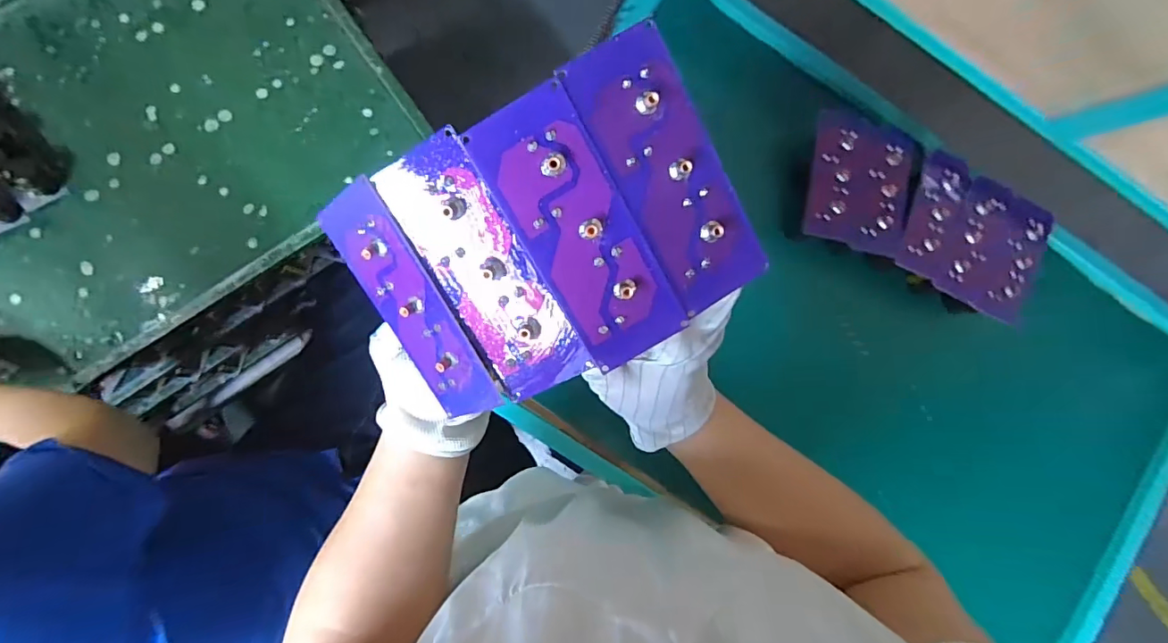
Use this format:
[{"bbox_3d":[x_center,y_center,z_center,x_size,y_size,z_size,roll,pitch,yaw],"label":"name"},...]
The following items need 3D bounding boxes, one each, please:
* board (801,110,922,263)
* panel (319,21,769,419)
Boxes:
[{"bbox_3d":[0.297,-0.150,0.550,0.113,0.021,0.133,17,85,-5],"label":"board"},{"bbox_3d":[-0.022,-0.039,0.266,0.196,0.029,0.135,-26,104,6],"label":"panel"}]

